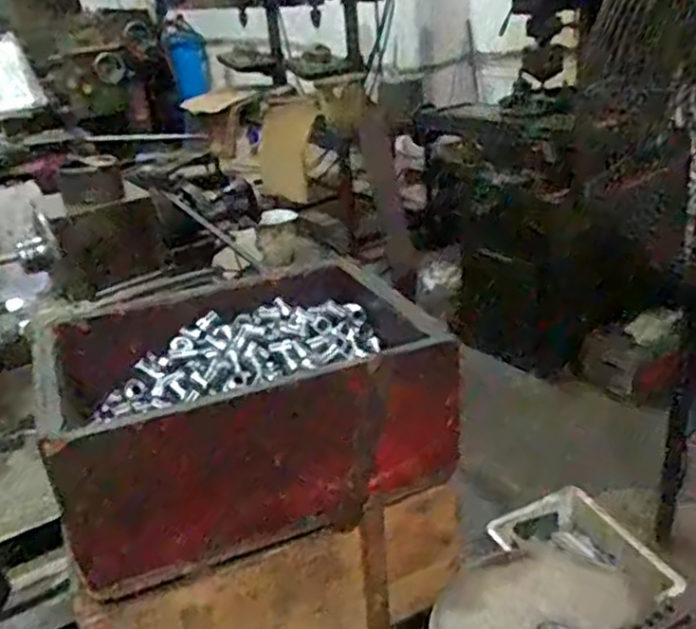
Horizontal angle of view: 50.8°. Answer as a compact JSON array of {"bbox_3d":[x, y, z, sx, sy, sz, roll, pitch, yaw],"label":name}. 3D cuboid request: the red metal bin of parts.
[{"bbox_3d":[-0.103,0.088,0.722,0.340,0.149,0.238,-15,26,-19],"label":"red metal bin of parts"}]

